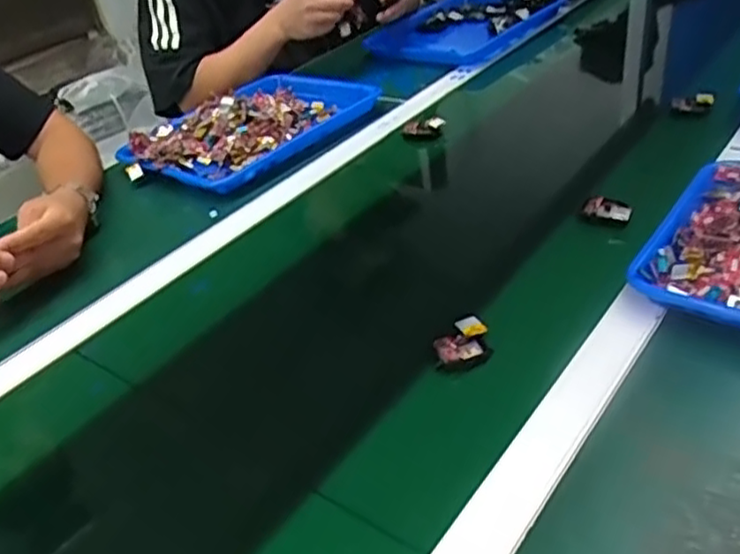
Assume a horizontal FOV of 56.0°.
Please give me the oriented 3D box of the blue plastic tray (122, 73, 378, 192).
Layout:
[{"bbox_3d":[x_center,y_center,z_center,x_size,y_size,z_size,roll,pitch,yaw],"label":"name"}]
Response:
[{"bbox_3d":[-0.173,-0.214,0.997,0.237,0.051,0.350,22,42,39],"label":"blue plastic tray"}]

